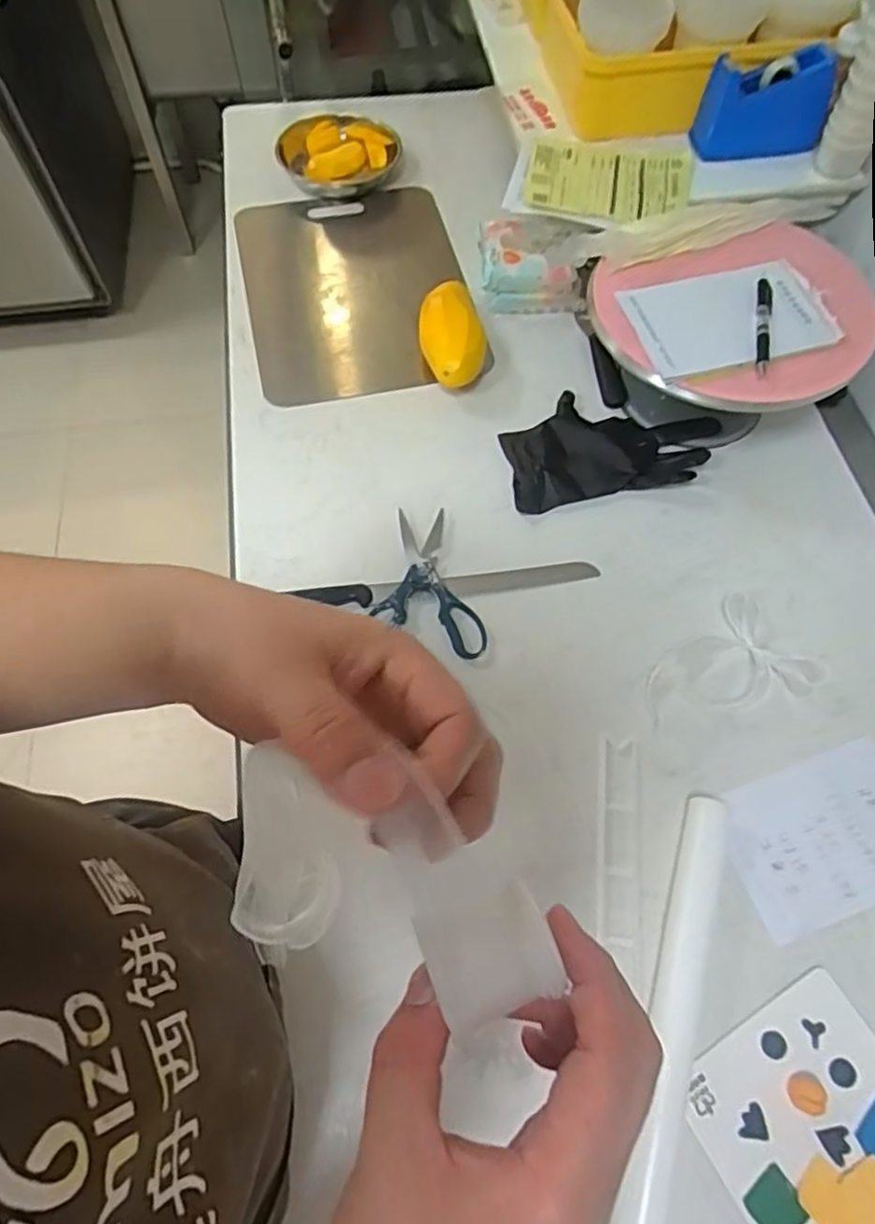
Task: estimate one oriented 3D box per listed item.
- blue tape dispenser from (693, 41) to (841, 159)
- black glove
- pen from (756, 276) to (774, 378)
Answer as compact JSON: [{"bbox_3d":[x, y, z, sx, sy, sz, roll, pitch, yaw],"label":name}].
[{"bbox_3d":[0.364,-0.571,0.762,0.138,0.083,0.045,-6,65,-4],"label":"blue tape dispenser"},{"bbox_3d":[0.200,-0.196,0.775,0.244,0.022,0.142,-10,64,-3],"label":"black glove"},{"bbox_3d":[0.324,-0.283,0.667,0.014,0.012,0.136,13,65,5],"label":"pen"}]

